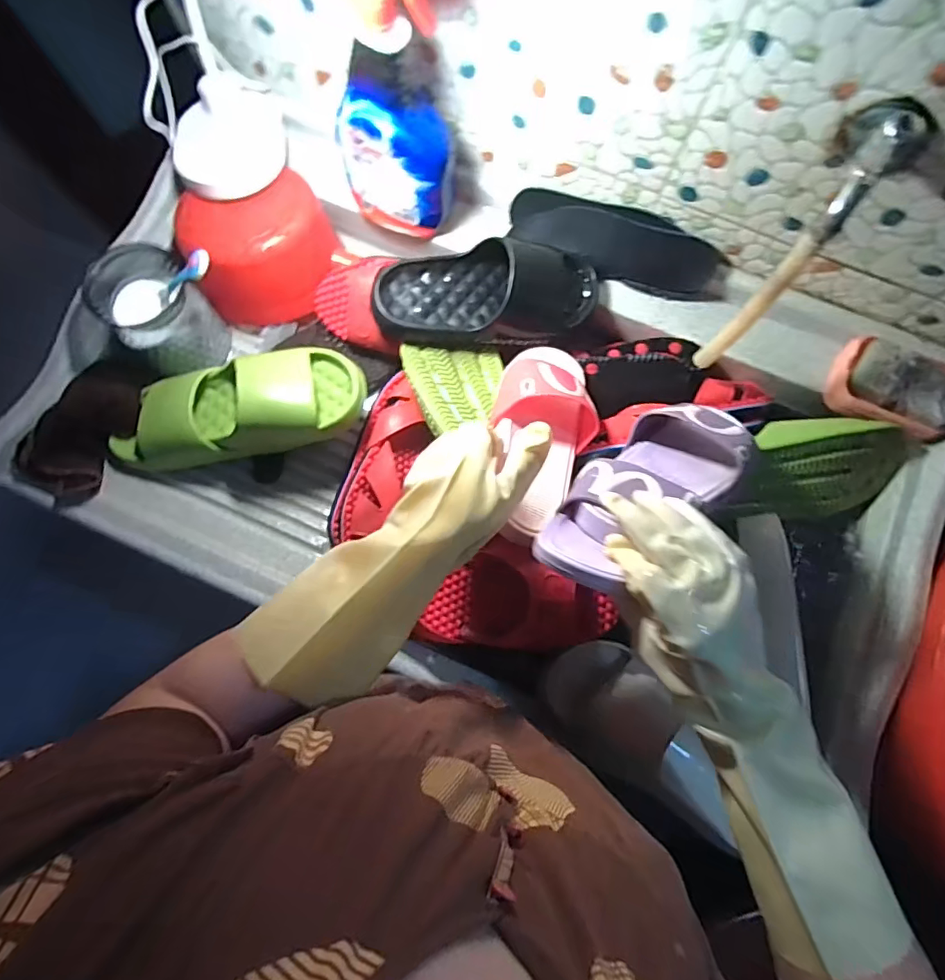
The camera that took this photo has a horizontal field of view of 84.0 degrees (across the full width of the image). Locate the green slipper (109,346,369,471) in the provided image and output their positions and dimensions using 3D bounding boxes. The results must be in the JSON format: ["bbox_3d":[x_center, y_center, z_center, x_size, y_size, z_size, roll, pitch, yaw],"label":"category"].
[{"bbox_3d":[-0.261,-0.096,0.566,0.292,0.082,0.102,-11,80,-1],"label":"green slipper"}]

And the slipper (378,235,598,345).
[{"bbox_3d":[0.019,-0.217,0.585,0.245,0.063,0.109,-2,80,0],"label":"slipper"}]

